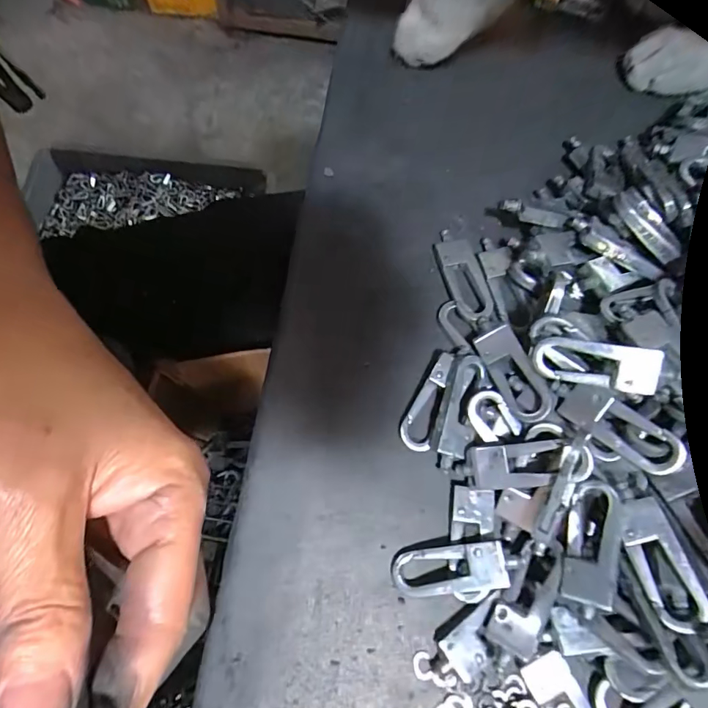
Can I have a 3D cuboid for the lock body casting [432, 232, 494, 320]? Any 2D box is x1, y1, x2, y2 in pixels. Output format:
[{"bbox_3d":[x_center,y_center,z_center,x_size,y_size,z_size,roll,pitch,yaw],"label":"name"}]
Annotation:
[{"bbox_3d":[0.046,-0.033,0.194,0.016,0.006,0.042,-14,73,-5],"label":"lock body casting"}]

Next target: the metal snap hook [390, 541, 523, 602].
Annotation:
[{"bbox_3d":[0.035,0.075,0.159,0.042,0.006,0.018,-10,73,9],"label":"metal snap hook"}]

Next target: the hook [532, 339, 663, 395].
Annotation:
[{"bbox_3d":[0.080,0.004,0.156,0.037,0.004,0.015,10,101,20],"label":"hook"}]

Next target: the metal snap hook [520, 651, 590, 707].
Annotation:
[{"bbox_3d":[0.069,0.115,0.148,0.015,0.004,0.036,-28,75,-9],"label":"metal snap hook"}]

